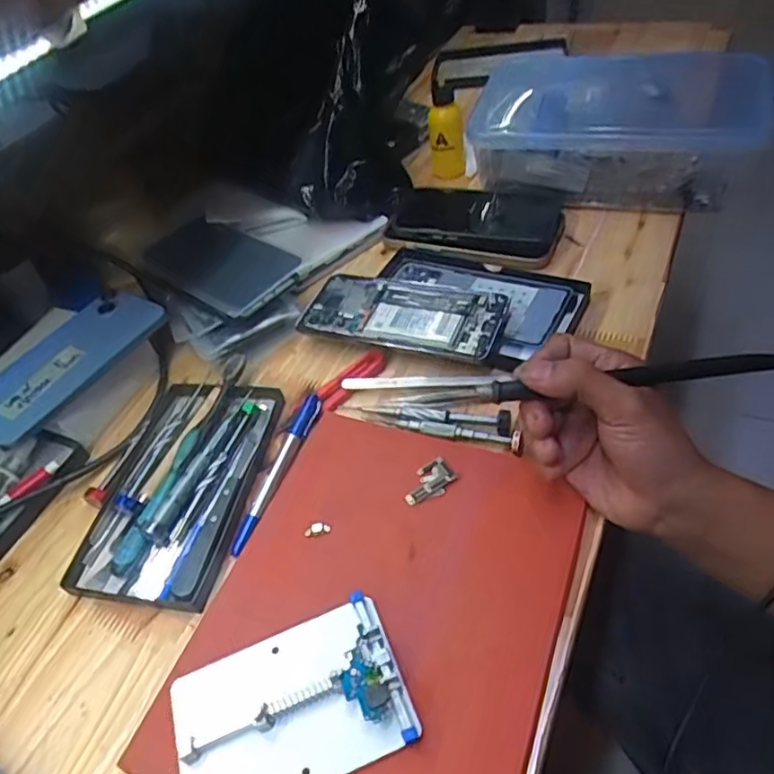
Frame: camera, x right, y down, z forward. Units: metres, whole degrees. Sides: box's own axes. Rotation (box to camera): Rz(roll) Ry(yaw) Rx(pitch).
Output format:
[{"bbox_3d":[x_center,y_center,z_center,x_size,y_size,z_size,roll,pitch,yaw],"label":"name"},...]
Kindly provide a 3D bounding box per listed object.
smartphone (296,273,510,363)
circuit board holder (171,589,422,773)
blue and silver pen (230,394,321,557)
[{"bbox_3d":[0.012,-0.062,0.507,0.164,0.013,0.083,8,51,13],"label":"smartphone"},{"bbox_3d":[-0.051,0.163,0.319,0.117,0.017,0.079,-19,50,-10],"label":"circuit board holder"},{"bbox_3d":[-0.077,0.056,0.435,0.016,0.008,0.129,11,52,16],"label":"blue and silver pen"}]

